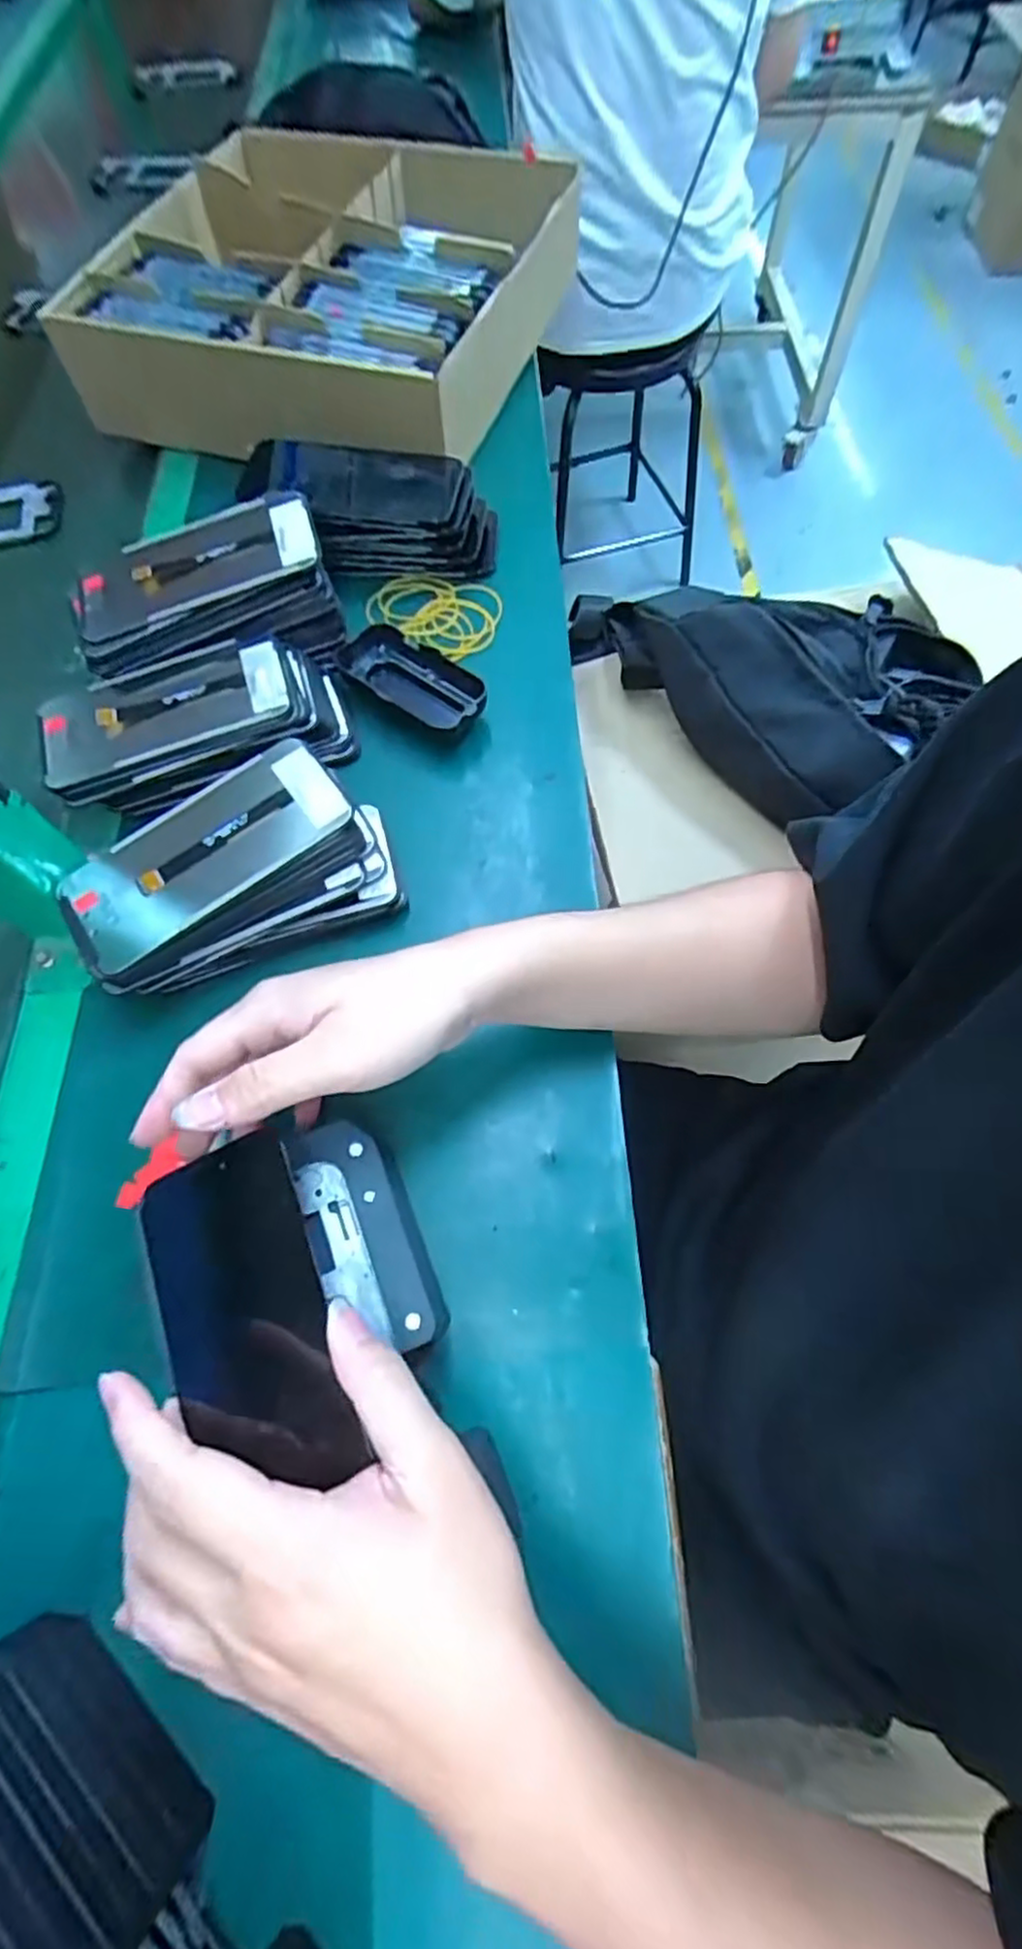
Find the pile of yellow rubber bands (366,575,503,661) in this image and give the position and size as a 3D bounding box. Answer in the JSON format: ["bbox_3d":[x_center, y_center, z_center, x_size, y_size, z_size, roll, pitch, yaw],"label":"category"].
[{"bbox_3d":[-0.059,-0.273,0.533,0.099,0.010,0.072,12,67,8],"label":"pile of yellow rubber bands"}]

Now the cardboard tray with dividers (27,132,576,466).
[{"bbox_3d":[-0.163,-0.613,0.624,0.348,0.099,0.382,16,67,9],"label":"cardboard tray with dividers"}]

